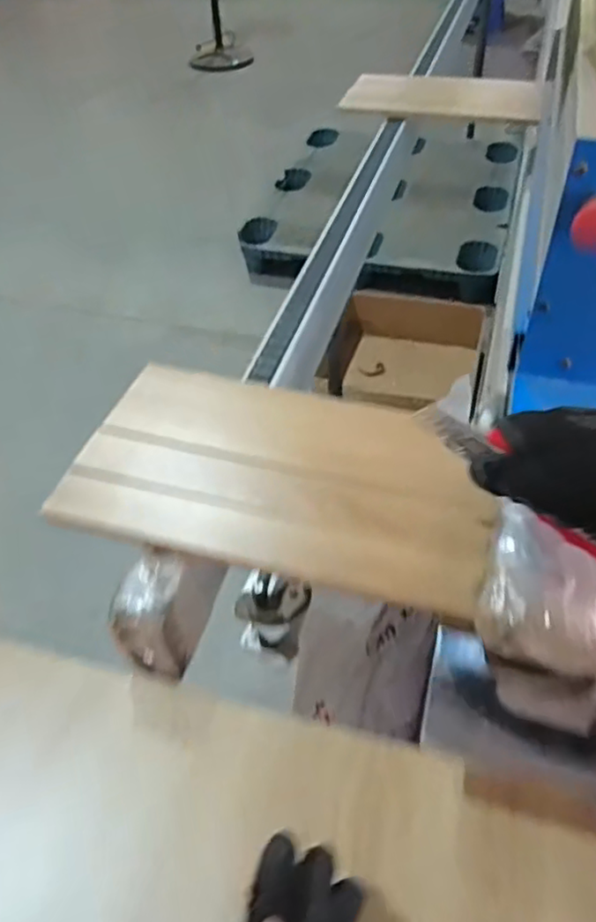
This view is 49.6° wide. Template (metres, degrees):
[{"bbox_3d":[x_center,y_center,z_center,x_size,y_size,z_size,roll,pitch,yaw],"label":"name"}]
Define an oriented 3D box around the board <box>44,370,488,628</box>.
[{"bbox_3d":[-0.014,0.011,0.565,0.351,0.018,0.197,11,48,14],"label":"board"}]

